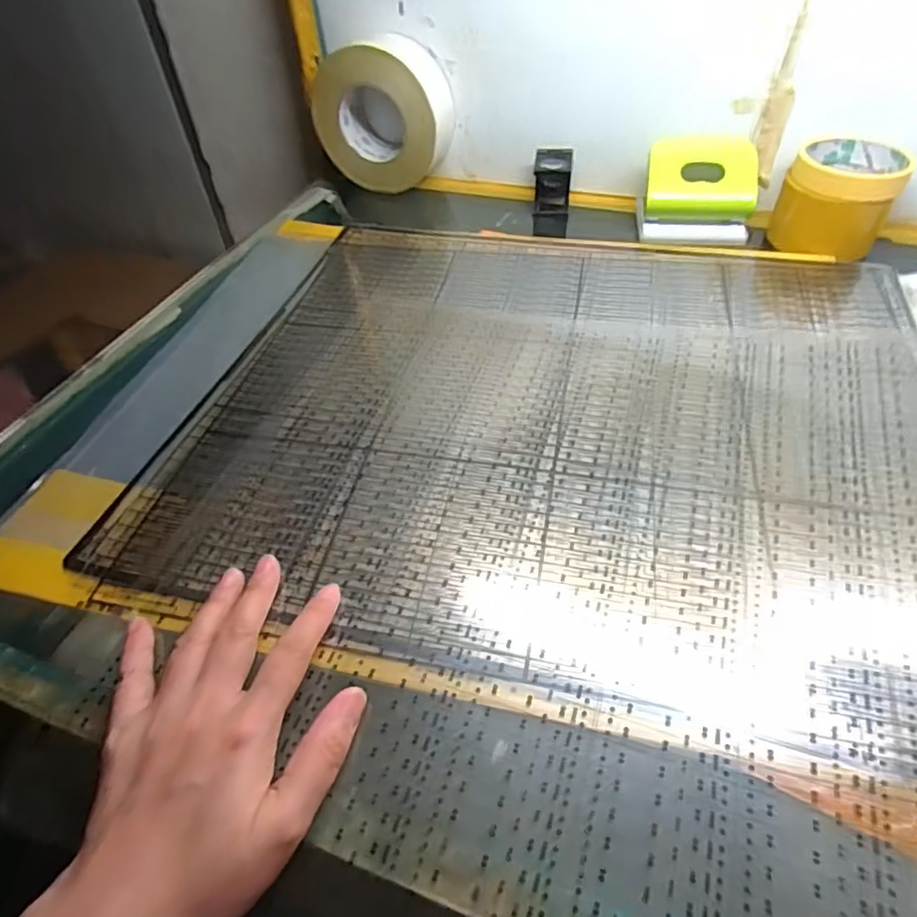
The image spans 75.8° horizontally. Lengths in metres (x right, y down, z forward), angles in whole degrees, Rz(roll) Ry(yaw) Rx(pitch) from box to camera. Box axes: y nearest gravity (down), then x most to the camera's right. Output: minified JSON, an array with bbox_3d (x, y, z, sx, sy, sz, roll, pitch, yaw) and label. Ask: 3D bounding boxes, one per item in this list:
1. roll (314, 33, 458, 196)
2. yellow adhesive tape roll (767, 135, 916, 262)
[{"bbox_3d":[-0.083,-0.377,0.658,0.147,0.142,0.062,12,48,17],"label":"roll"},{"bbox_3d":[0.341,-0.235,0.533,0.090,0.071,0.090,-3,46,3],"label":"yellow adhesive tape roll"}]

